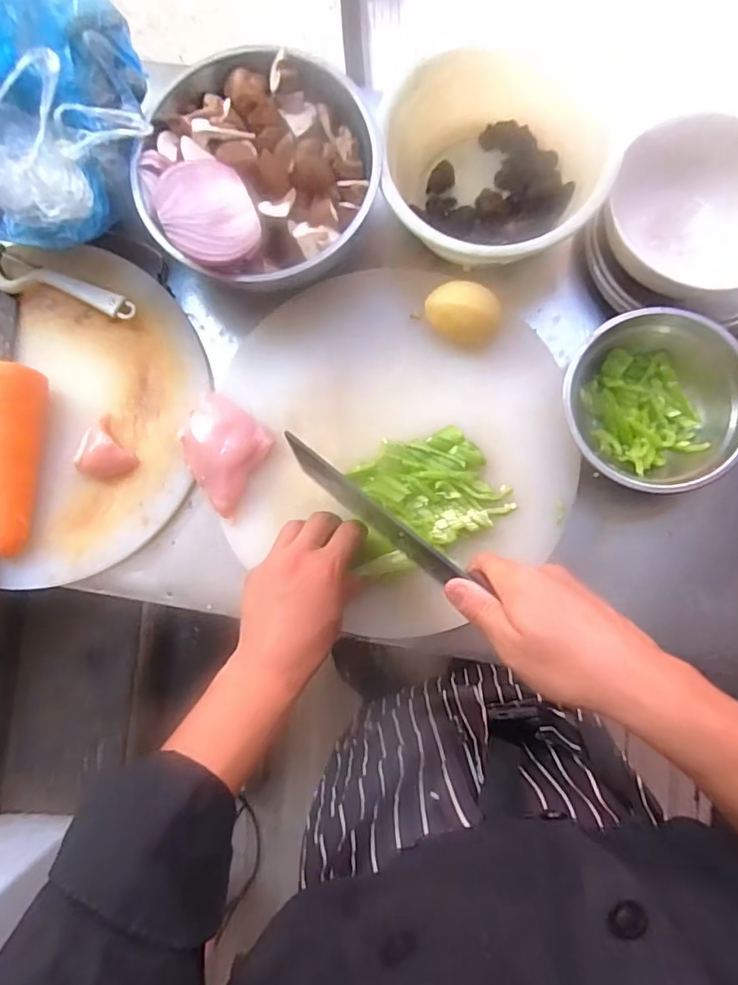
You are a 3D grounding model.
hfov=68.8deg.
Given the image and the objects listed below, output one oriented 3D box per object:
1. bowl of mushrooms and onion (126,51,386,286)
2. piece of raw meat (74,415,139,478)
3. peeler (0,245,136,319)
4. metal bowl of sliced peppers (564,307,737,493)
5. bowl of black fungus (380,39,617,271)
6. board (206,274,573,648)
[{"bbox_3d":[-0.104,-0.303,0.535,0.213,0.111,0.224,0,84,1],"label":"bowl of mushrooms and onion"},{"bbox_3d":[-0.268,-0.040,0.542,0.048,0.018,0.053,-34,84,-2],"label":"piece of raw meat"},{"bbox_3d":[-0.332,-0.214,0.567,0.176,0.020,0.042,24,85,4],"label":"peeler"},{"bbox_3d":[0.268,-0.084,0.518,0.163,0.058,0.168,-26,83,-2],"label":"metal bowl of sliced peppers"},{"bbox_3d":[0.114,-0.315,0.543,0.204,0.101,0.214,0,84,1],"label":"bowl of black fungus"},{"bbox_3d":[0.028,-0.049,0.547,0.336,0.034,0.364,0,79,-1],"label":"board"}]

